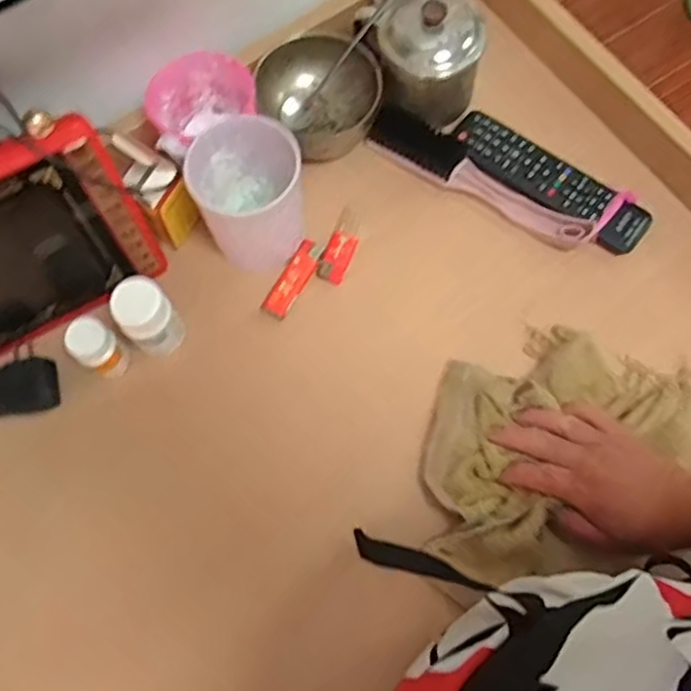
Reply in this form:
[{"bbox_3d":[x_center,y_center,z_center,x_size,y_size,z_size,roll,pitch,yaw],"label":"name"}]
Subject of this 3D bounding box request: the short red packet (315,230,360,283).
[{"bbox_3d":[-0.006,-0.082,0.636,0.026,0.017,0.050,22,73,9],"label":"short red packet"}]

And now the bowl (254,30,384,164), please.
[{"bbox_3d":[-0.021,-0.232,0.658,0.113,0.065,0.107,0,71,1],"label":"bowl"}]

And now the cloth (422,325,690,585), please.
[{"bbox_3d":[0.156,0.083,0.562,0.176,0.030,0.219,26,74,10],"label":"cloth"}]

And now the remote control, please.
[{"bbox_3d":[0.186,-0.151,0.643,0.191,0.022,0.047,35,76,12],"label":"remote control"}]

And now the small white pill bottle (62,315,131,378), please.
[{"bbox_3d":[-0.202,0.002,0.570,0.035,0.052,0.033,40,77,13],"label":"small white pill bottle"}]

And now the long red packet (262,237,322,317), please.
[{"bbox_3d":[-0.046,-0.059,0.630,0.023,0.019,0.074,30,75,11],"label":"long red packet"}]

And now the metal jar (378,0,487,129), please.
[{"bbox_3d":[0.078,-0.267,0.633,0.086,0.088,0.086,0,71,1],"label":"metal jar"}]

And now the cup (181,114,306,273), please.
[{"bbox_3d":[-0.082,-0.125,0.598,0.084,0.112,0.084,0,71,1],"label":"cup"}]

